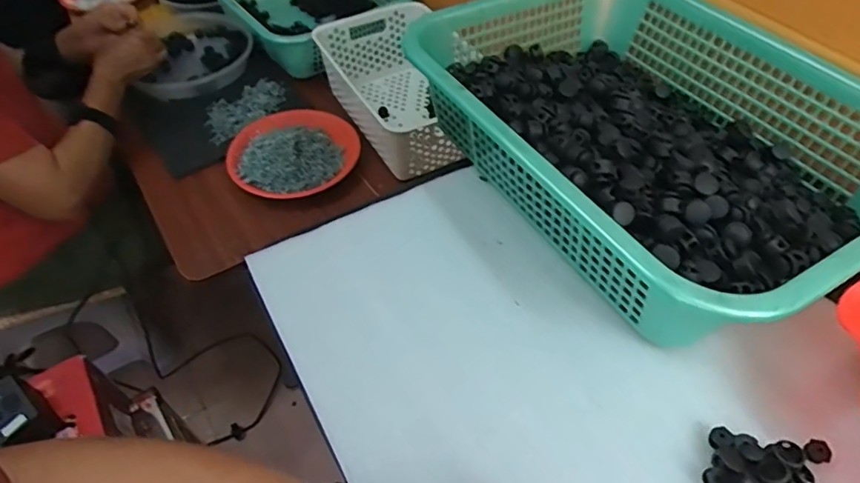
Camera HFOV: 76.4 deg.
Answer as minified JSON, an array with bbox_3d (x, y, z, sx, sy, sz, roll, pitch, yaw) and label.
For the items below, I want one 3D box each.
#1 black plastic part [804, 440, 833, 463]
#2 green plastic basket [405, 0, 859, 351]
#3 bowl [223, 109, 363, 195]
[{"bbox_3d":[0.239,0.130,0.335,0.013,0.008,0.015,-38,61,-25],"label":"black plastic part"},{"bbox_3d":[0.182,-0.105,0.468,0.284,0.098,0.384,-26,54,-17],"label":"green plastic basket"},{"bbox_3d":[-0.210,-0.149,0.839,0.196,0.055,0.190,5,51,6],"label":"bowl"}]

